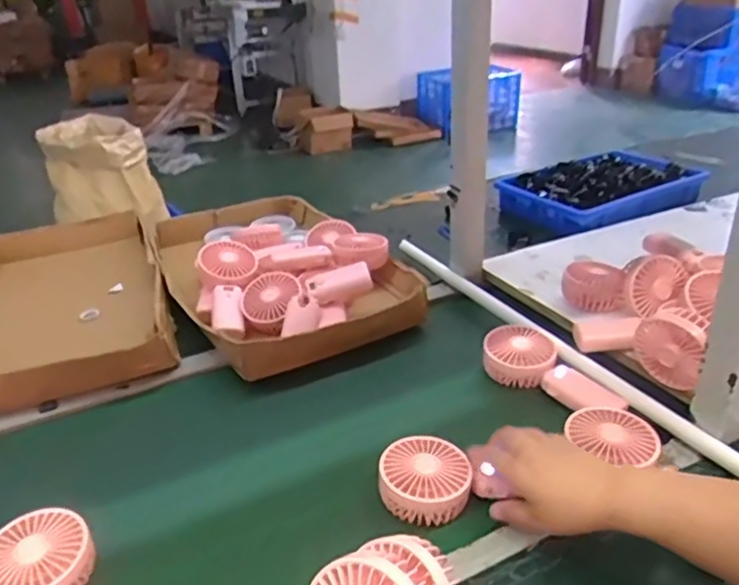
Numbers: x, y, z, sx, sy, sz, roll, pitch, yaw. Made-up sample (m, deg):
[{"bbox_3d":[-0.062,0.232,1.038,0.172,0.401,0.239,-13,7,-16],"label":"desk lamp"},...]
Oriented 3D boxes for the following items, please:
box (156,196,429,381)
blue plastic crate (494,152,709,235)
[{"bbox_3d":[-0.156,-0.044,1.013,0.319,0.086,0.497,-18,32,-27],"label":"box"},{"bbox_3d":[0.461,-0.202,1.251,0.347,0.066,0.248,-18,32,-28],"label":"blue plastic crate"}]

